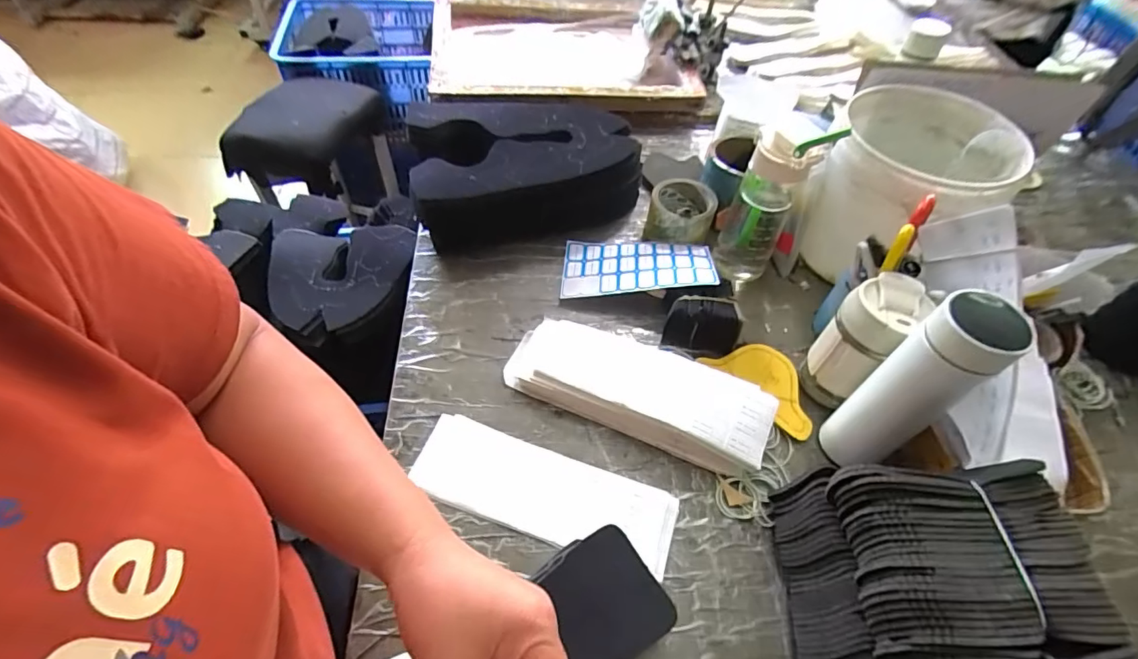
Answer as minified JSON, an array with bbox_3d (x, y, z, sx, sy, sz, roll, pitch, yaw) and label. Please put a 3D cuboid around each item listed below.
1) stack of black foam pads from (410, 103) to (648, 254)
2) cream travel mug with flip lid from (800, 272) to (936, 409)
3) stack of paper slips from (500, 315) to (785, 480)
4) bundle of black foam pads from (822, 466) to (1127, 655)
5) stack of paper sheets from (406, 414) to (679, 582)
[{"bbox_3d":[-0.072,-0.245,0.770,0.318,0.107,0.236,-13,55,-13],"label":"stack of black foam pads"},{"bbox_3d":[0.310,0.016,0.550,0.074,0.154,0.066,-26,59,-21],"label":"cream travel mug with flip lid"},{"bbox_3d":[0.074,0.063,0.572,0.287,0.044,0.095,19,55,11],"label":"stack of paper slips"},{"bbox_3d":[0.277,0.157,0.363,0.144,0.056,0.120,0,53,-3],"label":"bundle of black foam pads"},{"bbox_3d":[-0.027,0.165,0.519,0.264,0.006,0.089,18,54,10],"label":"stack of paper sheets"}]

